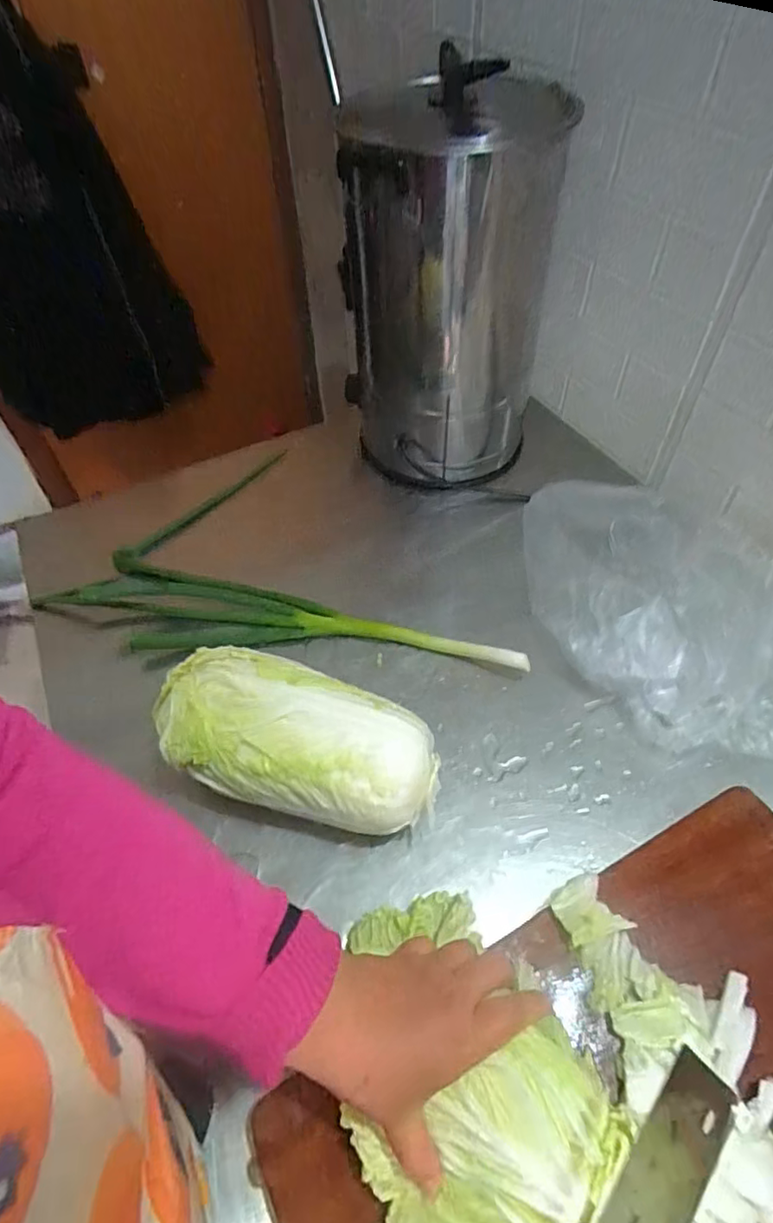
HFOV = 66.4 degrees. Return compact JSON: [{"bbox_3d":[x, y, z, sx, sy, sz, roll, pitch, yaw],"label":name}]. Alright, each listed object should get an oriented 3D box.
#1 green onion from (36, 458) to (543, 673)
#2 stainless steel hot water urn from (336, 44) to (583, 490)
[{"bbox_3d":[-0.124,-0.087,0.759,0.569,0.039,0.361,3,53,5],"label":"green onion"},{"bbox_3d":[0.058,-0.369,0.720,0.259,0.422,0.210,8,54,9],"label":"stainless steel hot water urn"}]

